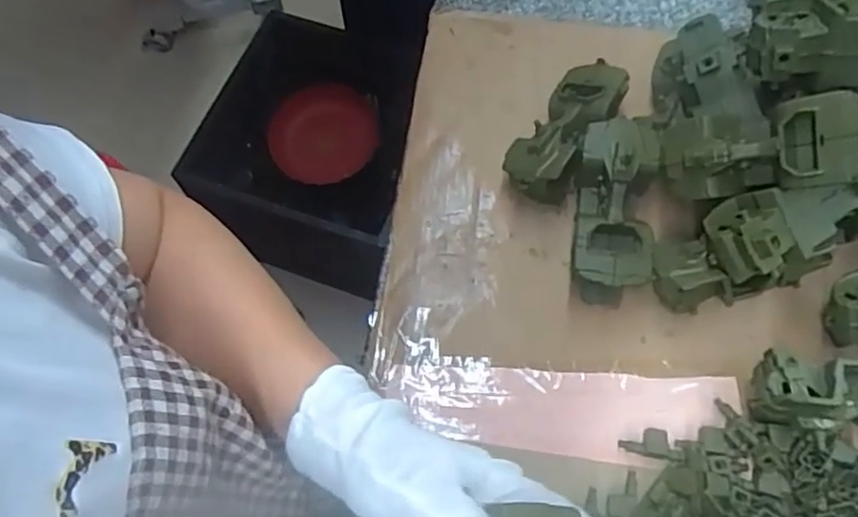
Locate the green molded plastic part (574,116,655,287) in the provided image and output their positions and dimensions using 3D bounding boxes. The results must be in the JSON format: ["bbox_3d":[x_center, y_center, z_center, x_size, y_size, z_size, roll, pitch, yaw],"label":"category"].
[{"bbox_3d":[0.192,-0.058,0.681,0.076,0.063,0.172,0,83,4],"label":"green molded plastic part"}]

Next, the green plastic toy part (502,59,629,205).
[{"bbox_3d":[0.157,-0.148,0.736,0.078,0.059,0.183,33,72,16],"label":"green plastic toy part"}]

